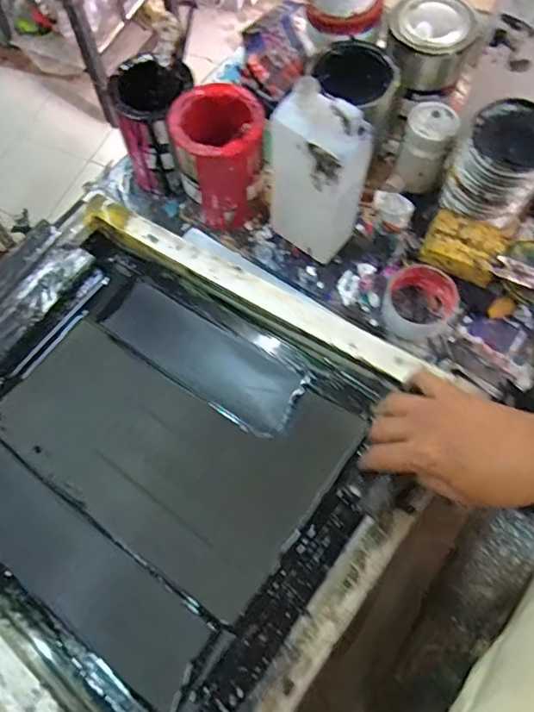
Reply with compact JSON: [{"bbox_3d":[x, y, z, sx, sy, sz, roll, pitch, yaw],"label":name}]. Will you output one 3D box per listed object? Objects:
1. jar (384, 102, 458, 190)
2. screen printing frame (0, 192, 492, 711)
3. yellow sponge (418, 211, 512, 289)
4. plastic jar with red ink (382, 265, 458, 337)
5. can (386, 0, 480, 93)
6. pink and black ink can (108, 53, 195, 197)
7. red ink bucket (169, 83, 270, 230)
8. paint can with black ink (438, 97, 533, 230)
[{"bbox_3d":[0.206,-0.268,0.685,0.064,0.084,0.079,24,69,12],"label":"jar"},{"bbox_3d":[-0.144,0.091,0.549,0.541,0.077,0.444,32,72,22],"label":"screen printing frame"},{"bbox_3d":[0.251,-0.140,0.664,0.094,0.022,0.077,25,69,12],"label":"yellow sponge"},{"bbox_3d":[0.190,-0.066,0.652,0.084,0.060,0.076,-28,68,-10],"label":"plastic jar with red ink"},{"bbox_3d":[0.208,-0.402,0.674,0.108,0.070,0.106,18,68,10],"label":"can"},{"bbox_3d":[-0.145,-0.307,0.707,0.093,0.151,0.102,21,69,11],"label":"pink and black ink can"},{"bbox_3d":[-0.056,-0.247,0.671,0.106,0.146,0.109,-1,66,2],"label":"red ink bucket"},{"bbox_3d":[0.285,-0.230,0.641,0.108,0.111,0.100,32,71,15],"label":"paint can with black ink"}]

